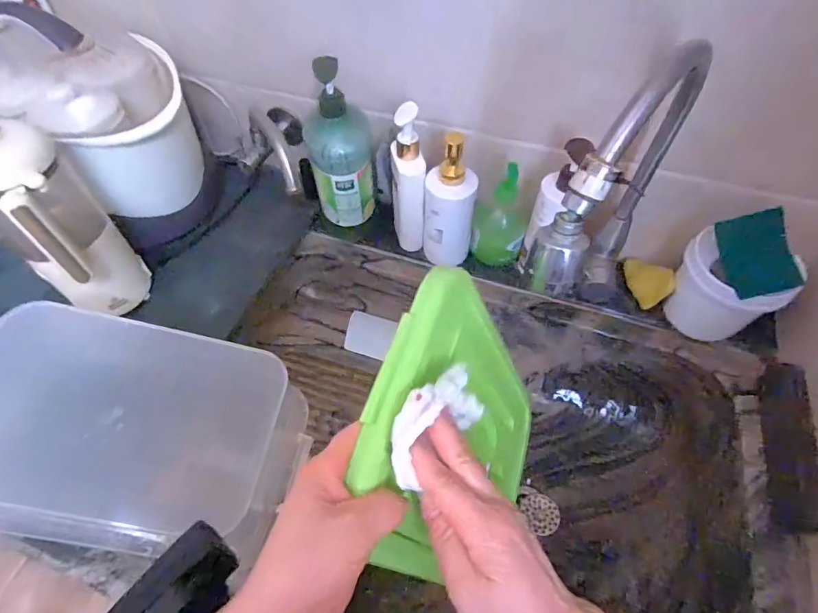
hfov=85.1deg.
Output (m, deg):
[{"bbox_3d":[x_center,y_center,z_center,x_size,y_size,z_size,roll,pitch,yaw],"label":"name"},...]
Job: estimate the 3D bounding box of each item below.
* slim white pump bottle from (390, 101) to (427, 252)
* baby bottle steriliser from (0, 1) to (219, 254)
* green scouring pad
[{"bbox_3d":[0.000,-0.181,0.665,0.045,0.228,0.051,-2,54,-1],"label":"slim white pump bottle"},{"bbox_3d":[-0.444,-0.266,0.655,0.250,0.264,0.213,28,59,19],"label":"baby bottle steriliser"},{"bbox_3d":[0.428,-0.065,0.549,0.070,0.011,0.100,-14,80,29],"label":"green scouring pad"}]

